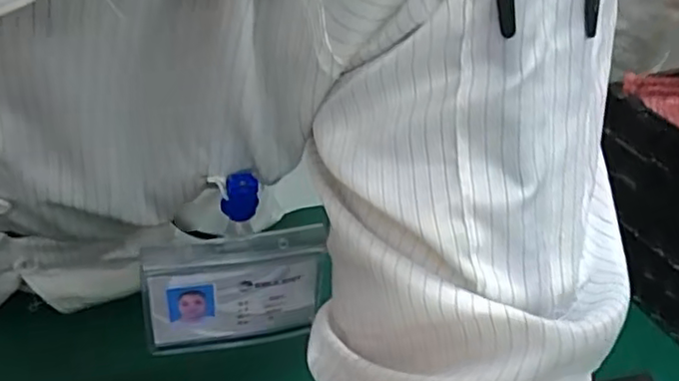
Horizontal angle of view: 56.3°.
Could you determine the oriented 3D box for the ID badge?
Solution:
[{"bbox_3d":[-0.057,0.057,0.350,0.098,0.083,0.007,-7,39,-12],"label":"ID badge"}]

